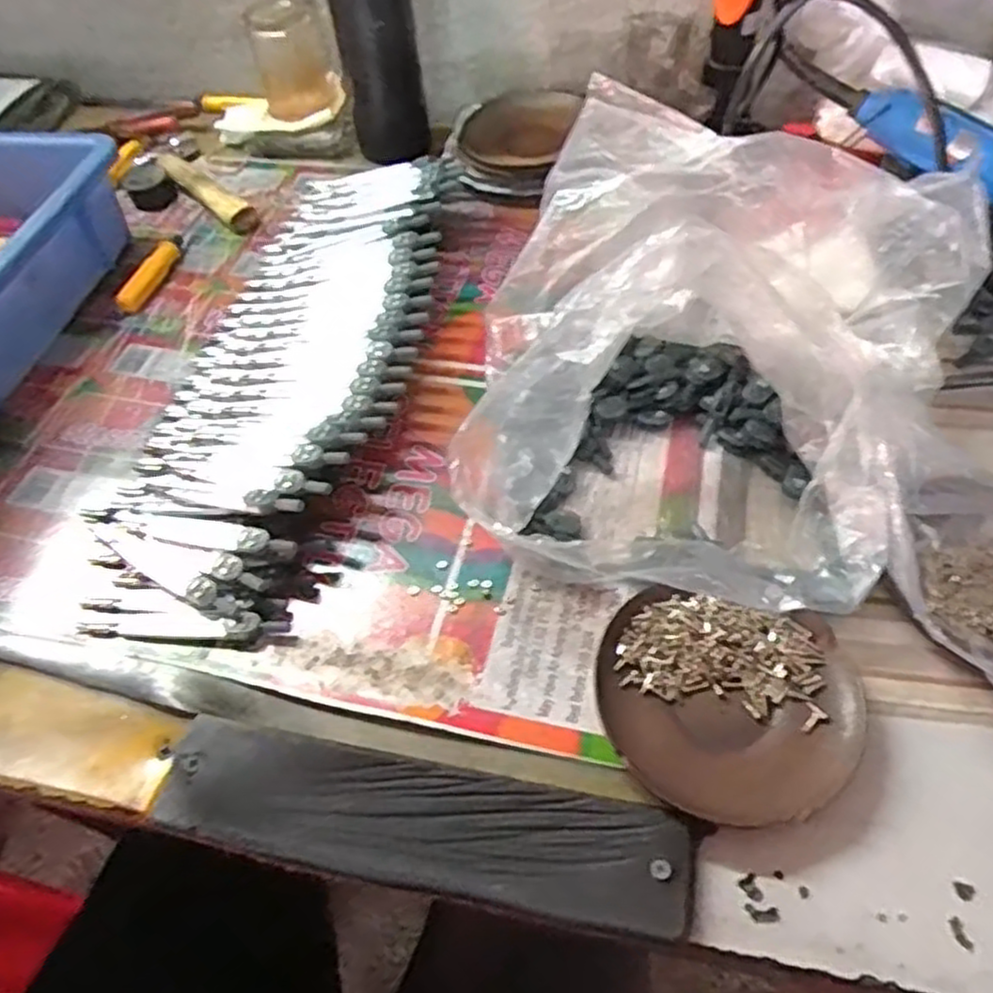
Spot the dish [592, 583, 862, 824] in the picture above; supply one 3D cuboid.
[{"bbox_3d":[0.103,0.094,0.338,0.111,0.016,0.099,10,54,13],"label":"dish"}]

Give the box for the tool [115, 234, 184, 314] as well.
[{"bbox_3d":[-0.258,-0.167,0.562,0.019,0.012,0.079,9,54,12],"label":"tool"}]

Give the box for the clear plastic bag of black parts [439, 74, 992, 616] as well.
[{"bbox_3d":[0.107,-0.085,0.414,0.249,0.109,0.282,19,57,18],"label":"clear plastic bag of black parts"}]

